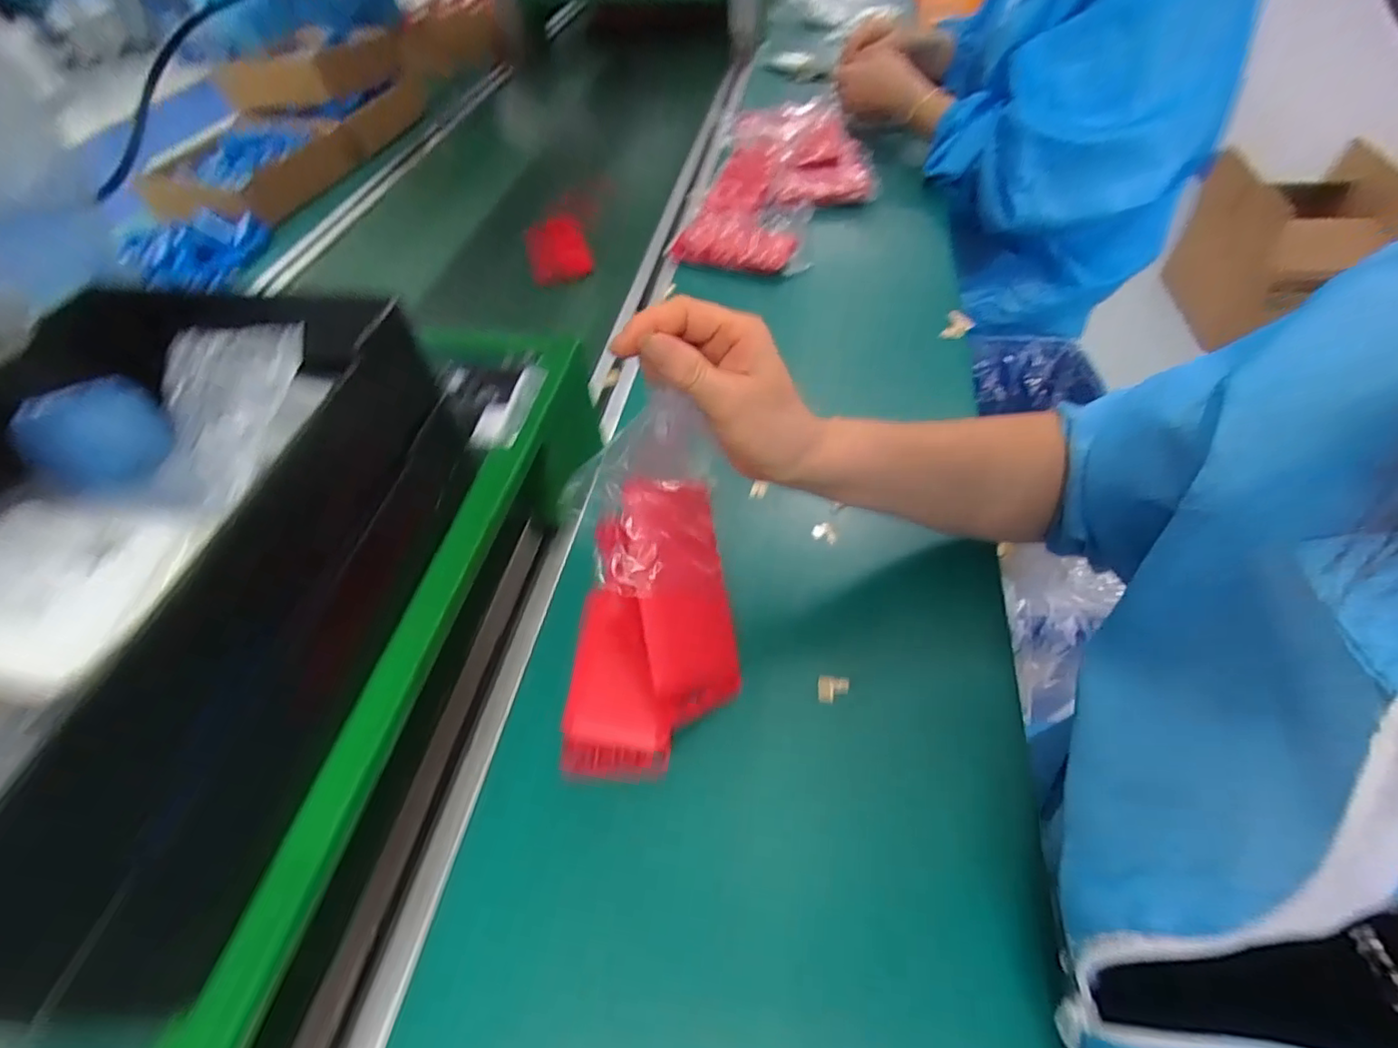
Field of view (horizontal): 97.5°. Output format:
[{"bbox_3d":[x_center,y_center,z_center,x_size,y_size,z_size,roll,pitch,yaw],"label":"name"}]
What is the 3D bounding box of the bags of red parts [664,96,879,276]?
[{"bbox_3d":[0.105,-0.444,0.771,0.214,0.059,0.343,9,53,12],"label":"bags of red parts"}]

